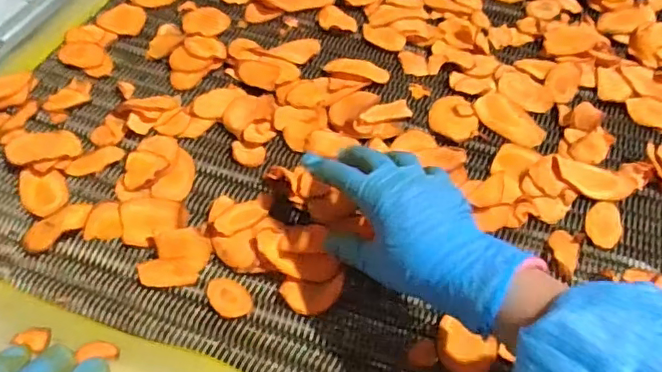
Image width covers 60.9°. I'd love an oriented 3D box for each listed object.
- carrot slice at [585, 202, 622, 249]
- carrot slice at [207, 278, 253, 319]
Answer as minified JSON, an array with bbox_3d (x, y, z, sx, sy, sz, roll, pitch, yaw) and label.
[{"bbox_3d":[0.240,0.034,0.494,0.030,0.004,0.049,18,53,10],"label":"carrot slice"},{"bbox_3d":[-0.079,0.086,0.435,0.027,0.006,0.037,-31,60,-25],"label":"carrot slice"}]

